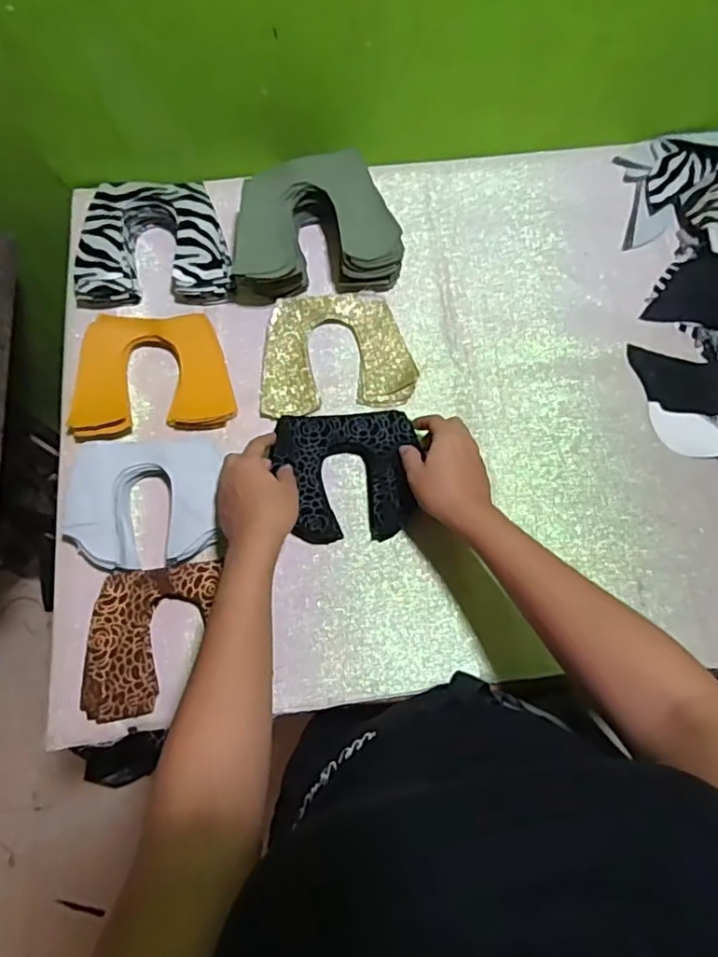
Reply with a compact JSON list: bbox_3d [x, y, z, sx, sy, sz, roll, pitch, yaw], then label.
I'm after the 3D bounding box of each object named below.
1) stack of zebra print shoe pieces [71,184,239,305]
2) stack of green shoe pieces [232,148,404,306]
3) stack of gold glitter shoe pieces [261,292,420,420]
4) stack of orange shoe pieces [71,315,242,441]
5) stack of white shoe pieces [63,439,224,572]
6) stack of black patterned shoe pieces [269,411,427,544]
[{"bbox_3d":[-0.222,-0.256,0.667,0.159,0.051,0.132,-3,74,-1],"label":"stack of zebra print shoe pieces"},{"bbox_3d":[-0.050,-0.266,0.649,0.177,0.075,0.135,-9,75,-2],"label":"stack of green shoe pieces"},{"bbox_3d":[-0.025,-0.136,0.650,0.161,0.010,0.129,-6,74,-2],"label":"stack of gold glitter shoe pieces"},{"bbox_3d":[-0.218,-0.107,0.627,0.158,0.031,0.120,-11,75,-3],"label":"stack of orange shoe pieces"},{"bbox_3d":[-0.207,0.024,0.591,0.149,0.035,0.122,-5,74,-1],"label":"stack of white shoe pieces"},{"bbox_3d":[-0.010,-0.001,0.607,0.131,0.031,0.122,-4,74,-1],"label":"stack of black patterned shoe pieces"}]

